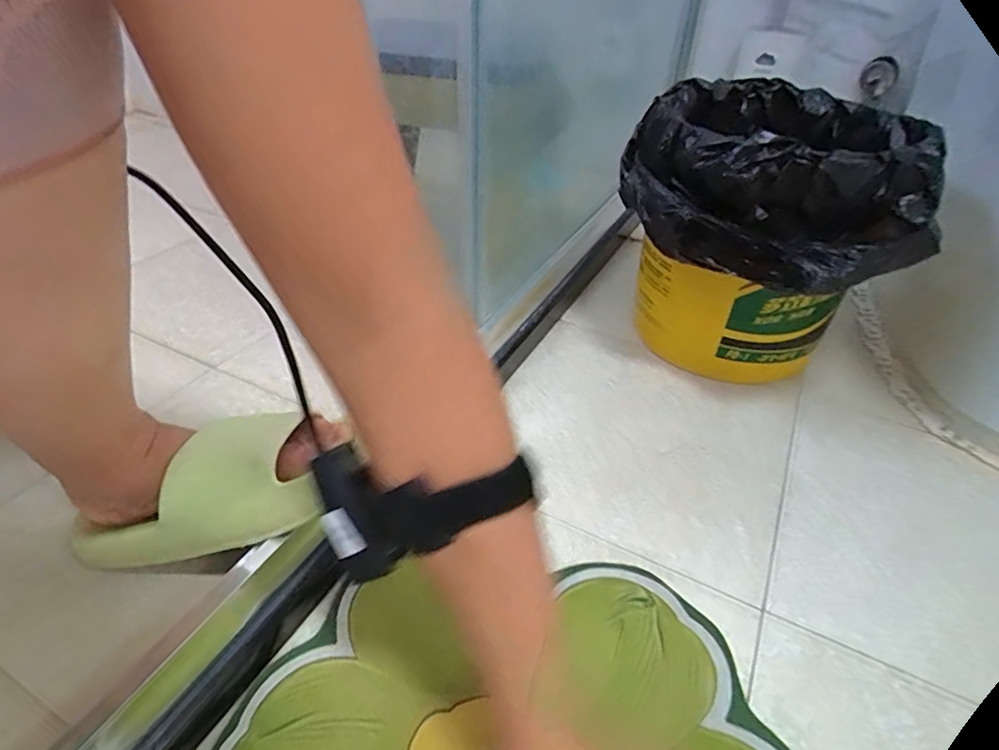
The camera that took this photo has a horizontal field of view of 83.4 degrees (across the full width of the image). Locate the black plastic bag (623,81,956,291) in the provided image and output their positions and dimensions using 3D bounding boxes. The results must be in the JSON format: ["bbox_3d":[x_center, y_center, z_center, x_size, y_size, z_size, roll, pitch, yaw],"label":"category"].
[{"bbox_3d":[0.272,-0.208,0.584,0.273,0.115,0.294,10,42,12],"label":"black plastic bag"}]

